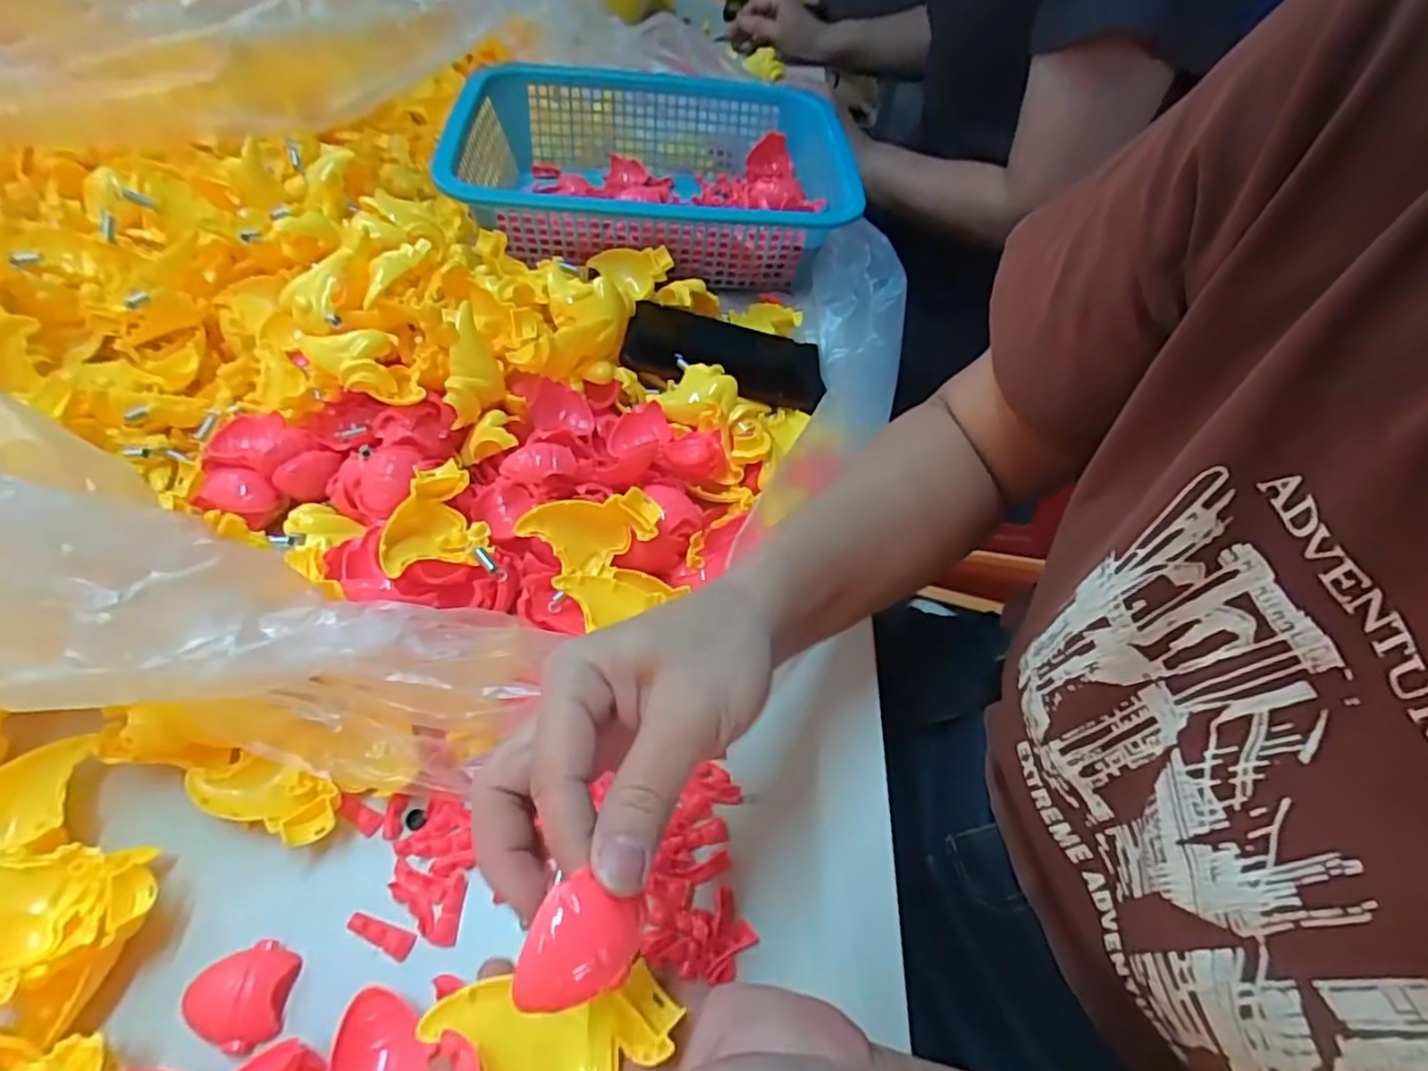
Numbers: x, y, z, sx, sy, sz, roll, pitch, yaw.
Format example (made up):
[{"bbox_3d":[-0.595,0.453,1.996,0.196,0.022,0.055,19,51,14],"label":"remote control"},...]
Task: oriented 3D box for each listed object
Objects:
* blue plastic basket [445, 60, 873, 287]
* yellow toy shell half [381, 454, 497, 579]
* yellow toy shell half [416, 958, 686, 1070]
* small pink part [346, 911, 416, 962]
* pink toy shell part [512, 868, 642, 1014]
[{"bbox_3d":[-0.060,-0.333,0.642,0.369,0.095,0.264,-3,53,-5],"label":"blue plastic basket"},{"bbox_3d":[-0.160,-0.007,0.383,0.055,0.032,0.063,-24,58,-20],"label":"yellow toy shell half"},{"bbox_3d":[-0.052,0.163,0.217,0.077,0.022,0.042,-4,53,-6],"label":"yellow toy shell half"},{"bbox_3d":[-0.153,0.184,0.314,0.031,0.008,0.011,17,54,10],"label":"small pink part"},{"bbox_3d":[-0.040,0.120,0.198,0.030,0.015,0.035,38,61,-9],"label":"pink toy shell part"}]

